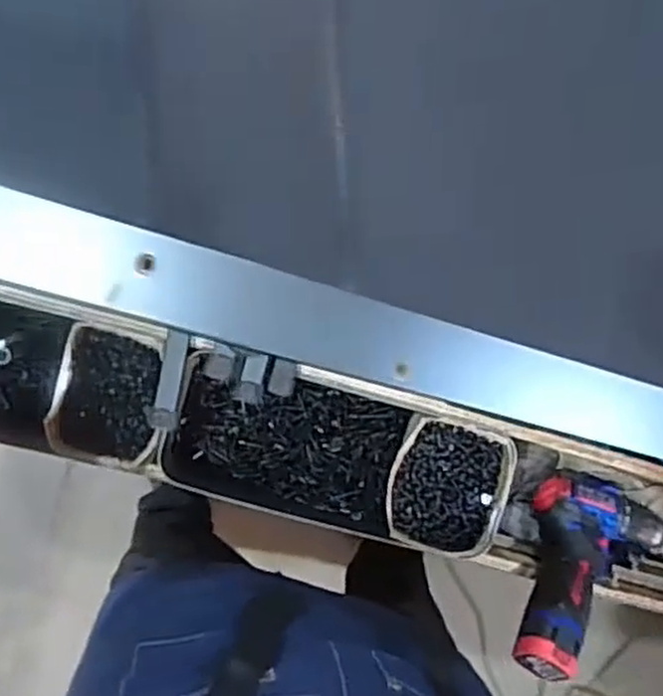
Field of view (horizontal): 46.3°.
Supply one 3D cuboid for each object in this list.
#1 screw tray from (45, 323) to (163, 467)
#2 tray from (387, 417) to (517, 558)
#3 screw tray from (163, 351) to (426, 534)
[{"bbox_3d":[-0.203,0.042,0.714,0.092,0.050,0.120,12,92,-2],"label":"screw tray"},{"bbox_3d":[0.108,0.129,0.725,0.104,0.035,0.121,16,92,-3],"label":"tray"},{"bbox_3d":[-0.042,0.091,0.733,0.216,0.080,0.124,16,92,-3],"label":"screw tray"}]

